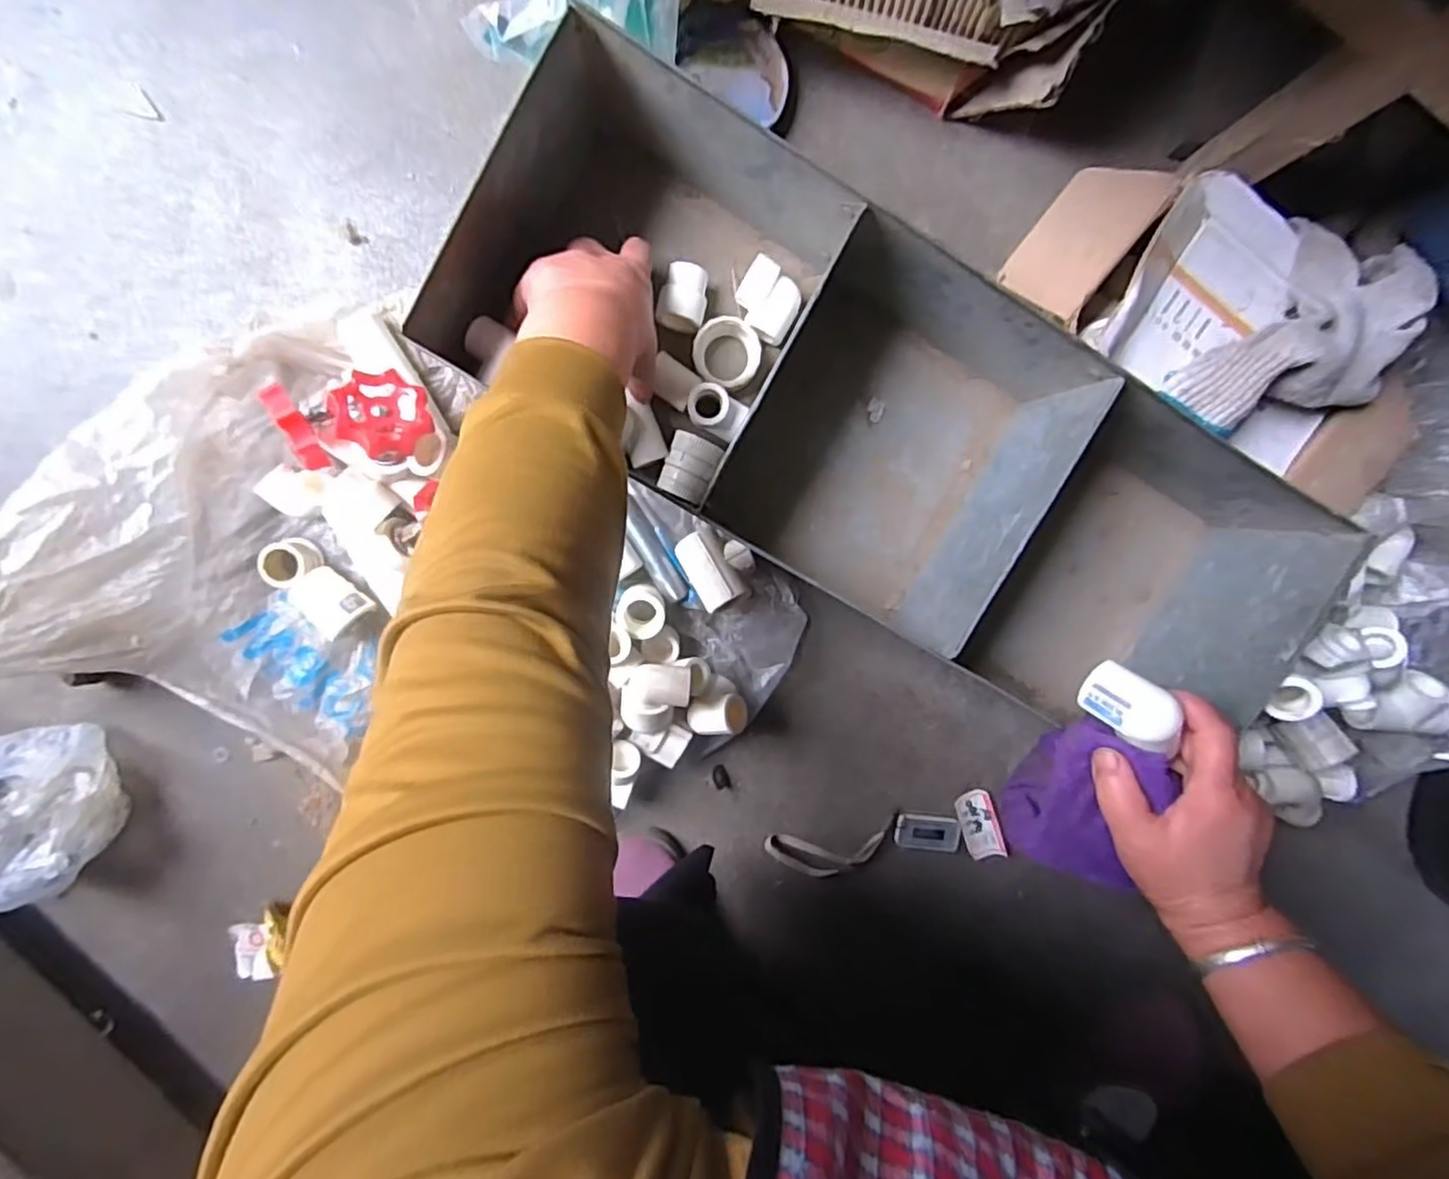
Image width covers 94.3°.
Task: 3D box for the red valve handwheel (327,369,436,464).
[{"bbox_3d":[-0.216,-0.110,0.422,0.053,0.015,0.053,35,55,-12],"label":"red valve handwheel"}]

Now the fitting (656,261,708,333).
[{"bbox_3d":[-0.029,-0.206,0.479,0.031,0.031,0.045,9,98,-4],"label":"fitting"}]

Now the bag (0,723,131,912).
[{"bbox_3d":[-0.509,0.164,0.480,0.118,0.103,0.107,-21,99,0],"label":"bag"}]

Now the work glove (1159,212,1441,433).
[{"bbox_3d":[0.353,-0.140,0.401,0.103,0.049,0.154,41,93,-6],"label":"work glove"}]

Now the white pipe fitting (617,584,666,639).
[{"bbox_3d":[-0.059,0.016,0.491,0.031,0.037,0.035,4,98,-4],"label":"white pipe fitting"}]

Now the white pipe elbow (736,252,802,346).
[{"bbox_3d":[0.031,-0.203,0.479,0.044,0.032,0.046,29,96,-7],"label":"white pipe elbow"}]

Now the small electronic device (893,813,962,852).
[{"bbox_3d":[0.168,0.199,0.552,0.053,0.011,0.029,6,98,-4],"label":"small electronic device"}]

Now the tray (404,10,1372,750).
[{"bbox_3d":[0.107,-0.100,0.452,0.556,0.136,0.201,29,96,-7],"label":"tray"}]

